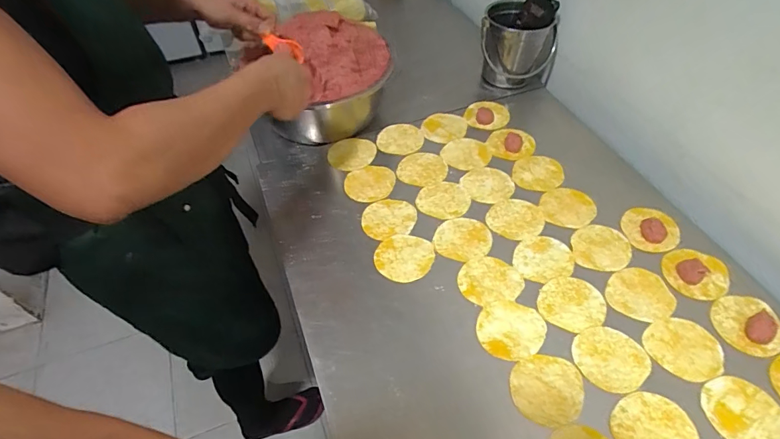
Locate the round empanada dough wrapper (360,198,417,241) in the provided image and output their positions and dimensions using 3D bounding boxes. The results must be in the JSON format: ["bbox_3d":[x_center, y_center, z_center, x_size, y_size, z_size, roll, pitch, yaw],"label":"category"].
[{"bbox_3d":[-0.001,-0.002,0.690,0.086,0.004,0.076,-15,53,-9],"label":"round empanada dough wrapper"}]

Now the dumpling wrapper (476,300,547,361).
[{"bbox_3d":[0.157,0.143,0.564,0.085,0.006,0.083,0,50,0],"label":"dumpling wrapper"}]

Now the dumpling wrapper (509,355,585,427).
[{"bbox_3d":[0.186,0.199,0.515,0.080,0.004,0.082,-1,52,2],"label":"dumpling wrapper"}]

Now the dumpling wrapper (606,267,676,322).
[{"bbox_3d":[0.343,0.100,0.594,0.083,0.004,0.080,-1,52,2],"label":"dumpling wrapper"}]

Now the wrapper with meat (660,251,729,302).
[{"bbox_3d":[0.430,0.074,0.610,0.083,0.006,0.080,-1,52,2],"label":"wrapper with meat"}]

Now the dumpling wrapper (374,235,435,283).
[{"bbox_3d":[0.021,0.055,0.640,0.082,0.004,0.081,-1,52,2],"label":"dumpling wrapper"}]

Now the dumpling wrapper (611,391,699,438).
[{"bbox_3d":[0.297,0.233,0.483,0.085,0.004,0.080,-1,52,2],"label":"dumpling wrapper"}]

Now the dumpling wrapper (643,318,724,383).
[{"bbox_3d":[0.366,0.161,0.542,0.085,0.004,0.078,-3,51,3],"label":"dumpling wrapper"}]

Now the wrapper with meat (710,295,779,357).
[{"bbox_3d":[0.458,0.131,0.555,0.069,0.025,0.080,-7,52,-3],"label":"wrapper with meat"}]

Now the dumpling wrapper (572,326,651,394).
[{"bbox_3d":[0.273,0.171,0.536,0.085,0.004,0.080,-1,52,2],"label":"dumpling wrapper"}]

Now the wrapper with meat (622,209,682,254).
[{"bbox_3d":[0.396,0.012,0.658,0.075,0.012,0.081,-1,52,2],"label":"wrapper with meat"}]

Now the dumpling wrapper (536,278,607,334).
[{"bbox_3d":[0.246,0.113,0.585,0.087,0.004,0.077,-18,54,-11],"label":"dumpling wrapper"}]

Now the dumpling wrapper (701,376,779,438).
[{"bbox_3d":[0.402,0.219,0.490,0.080,0.004,0.081,-1,52,2],"label":"dumpling wrapper"}]

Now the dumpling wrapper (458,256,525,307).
[{"bbox_3d":[0.141,0.084,0.613,0.087,0.004,0.074,-12,53,-7],"label":"dumpling wrapper"}]

